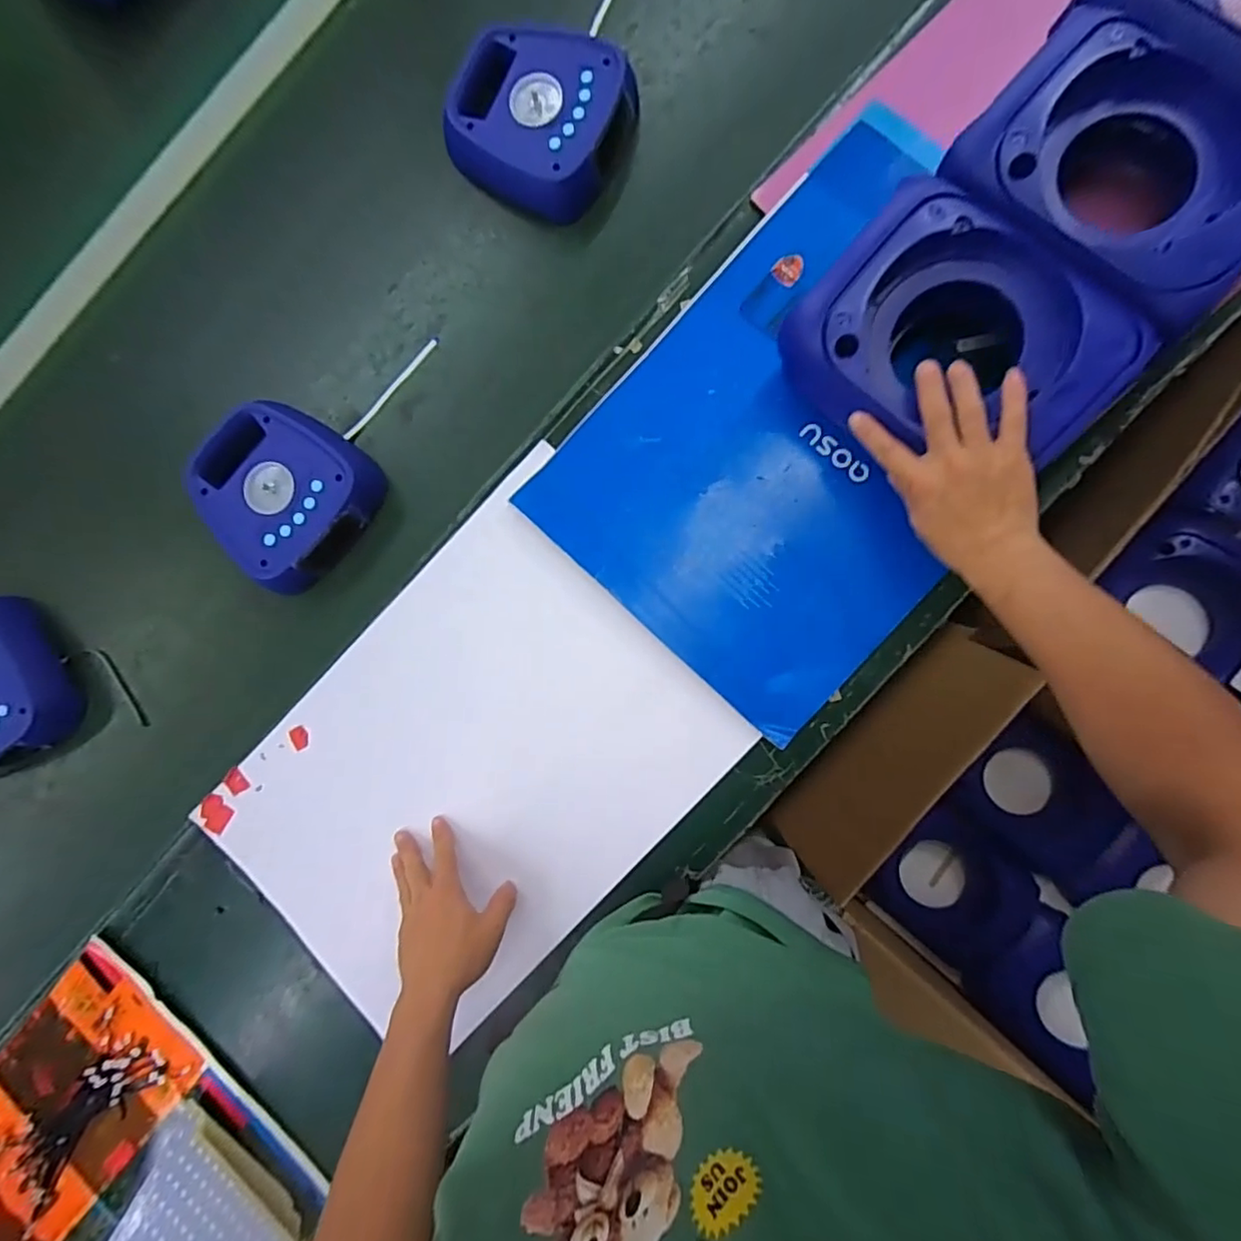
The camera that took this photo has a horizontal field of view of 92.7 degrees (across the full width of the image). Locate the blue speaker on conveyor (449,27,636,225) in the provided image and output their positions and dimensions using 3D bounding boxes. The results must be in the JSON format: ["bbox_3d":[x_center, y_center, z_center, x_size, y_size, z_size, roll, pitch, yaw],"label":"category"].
[{"bbox_3d":[-0.080,-0.488,0.580,0.168,0.047,0.154,28,91,7],"label":"blue speaker on conveyor"}]

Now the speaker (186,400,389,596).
[{"bbox_3d":[-0.337,-0.126,0.598,0.171,0.041,0.165,39,92,7],"label":"speaker"}]

